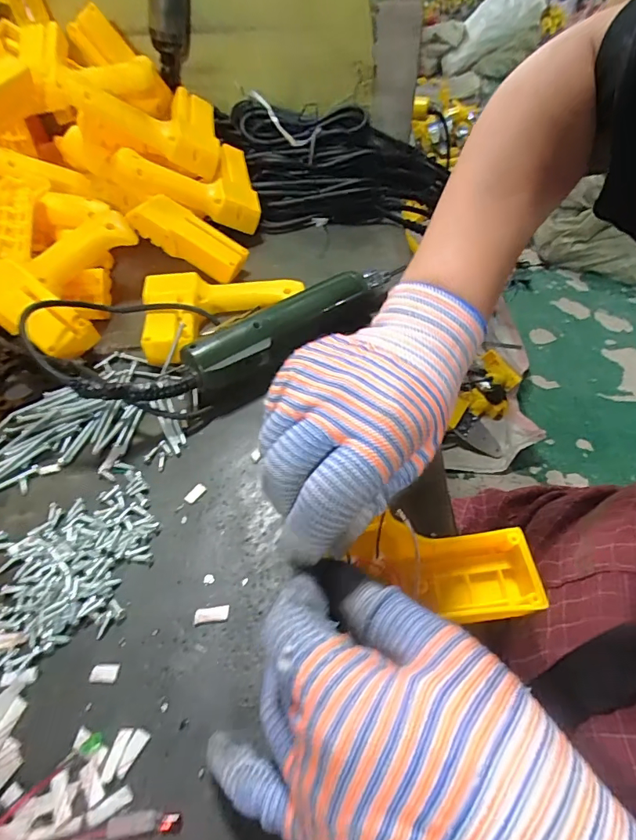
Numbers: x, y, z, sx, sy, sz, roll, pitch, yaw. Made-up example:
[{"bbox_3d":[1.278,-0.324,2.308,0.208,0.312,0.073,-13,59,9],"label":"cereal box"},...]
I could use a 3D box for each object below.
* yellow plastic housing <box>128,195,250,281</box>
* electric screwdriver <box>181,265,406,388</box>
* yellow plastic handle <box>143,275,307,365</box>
[{"bbox_3d":[-0.130,-0.189,0.468,0.113,0.030,0.051,30,51,-7],"label":"yellow plastic housing"},{"bbox_3d":[-0.010,-0.090,0.399,0.042,0.043,0.239,37,58,27],"label":"electric screwdriver"},{"bbox_3d":[-0.084,-0.100,0.418,0.147,0.032,0.100,-10,50,-9],"label":"yellow plastic handle"}]

